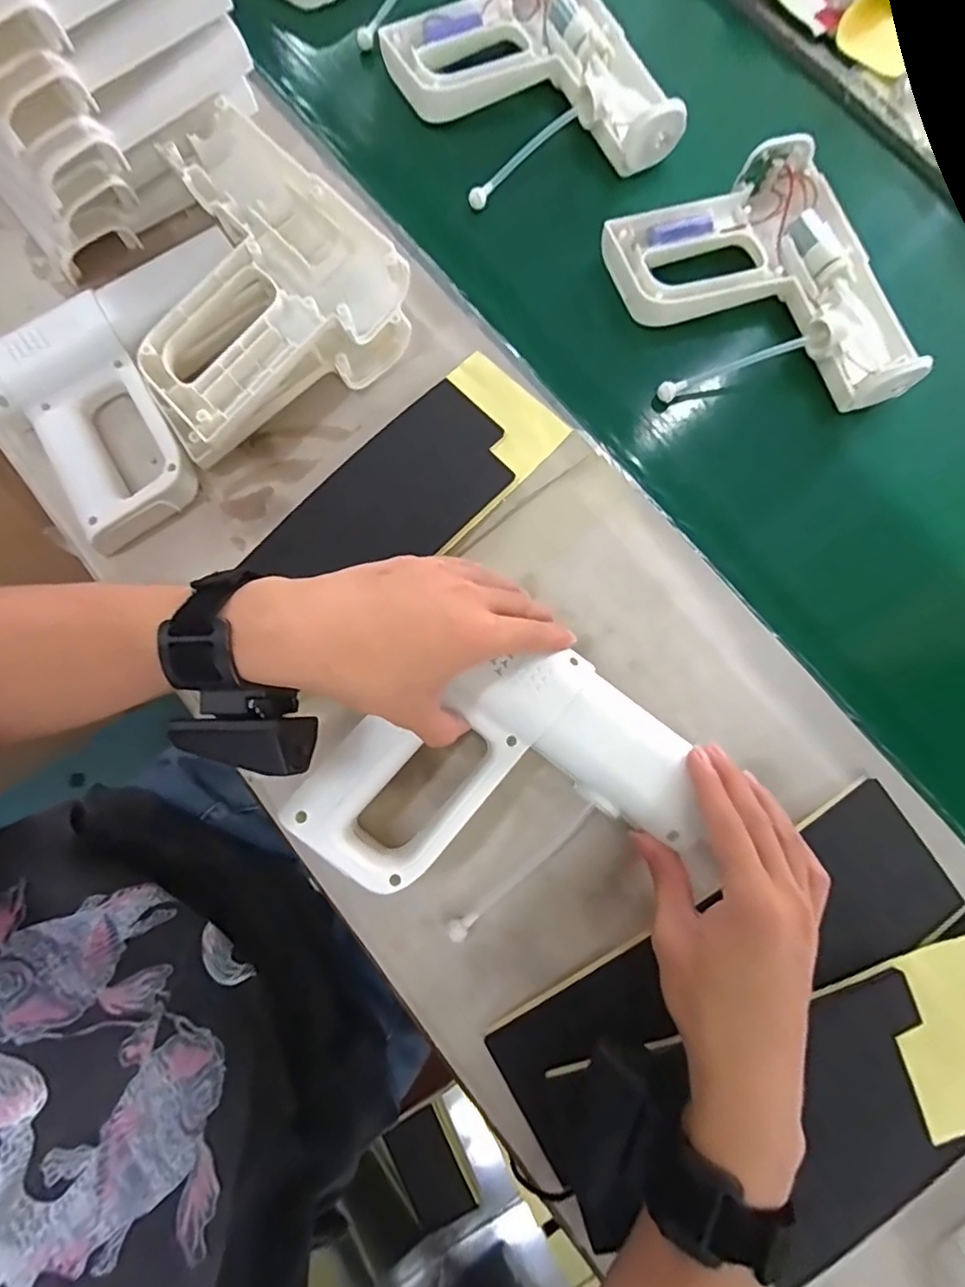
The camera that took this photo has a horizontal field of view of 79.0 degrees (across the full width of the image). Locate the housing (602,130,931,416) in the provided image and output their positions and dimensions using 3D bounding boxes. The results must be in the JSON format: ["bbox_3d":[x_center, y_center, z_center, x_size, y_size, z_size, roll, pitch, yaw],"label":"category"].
[{"bbox_3d":[0.219,-0.264,0.456,0.194,0.052,0.215,-21,80,-5],"label":"housing"}]

